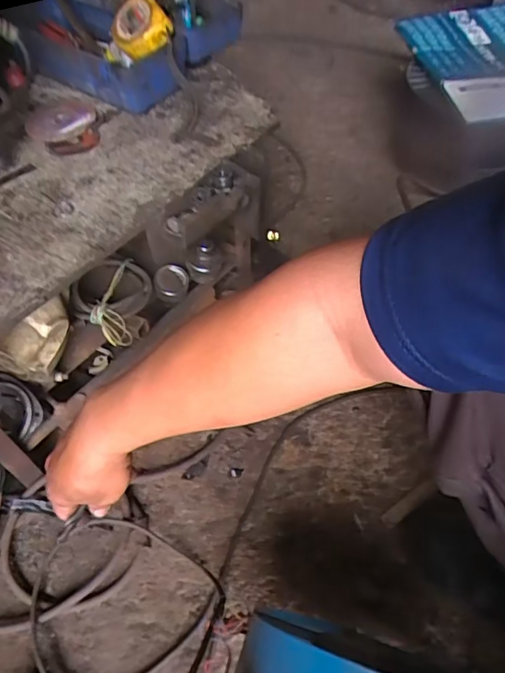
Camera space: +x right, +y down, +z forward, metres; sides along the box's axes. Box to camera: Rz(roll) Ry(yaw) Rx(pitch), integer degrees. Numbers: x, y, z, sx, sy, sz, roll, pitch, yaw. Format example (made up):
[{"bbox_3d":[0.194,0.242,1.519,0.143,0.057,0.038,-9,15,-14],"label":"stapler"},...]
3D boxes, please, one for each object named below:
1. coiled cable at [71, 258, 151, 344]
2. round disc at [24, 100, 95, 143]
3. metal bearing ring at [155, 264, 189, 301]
[{"bbox_3d":[-0.198,-0.055,0.741,0.098,0.044,0.139,7,54,8],"label":"coiled cable"},{"bbox_3d":[-0.254,-0.287,0.686,0.088,0.008,0.088,-1,54,1],"label":"round disc"},{"bbox_3d":[-0.120,-0.078,0.769,0.050,0.021,0.059,-5,53,0],"label":"metal bearing ring"}]

